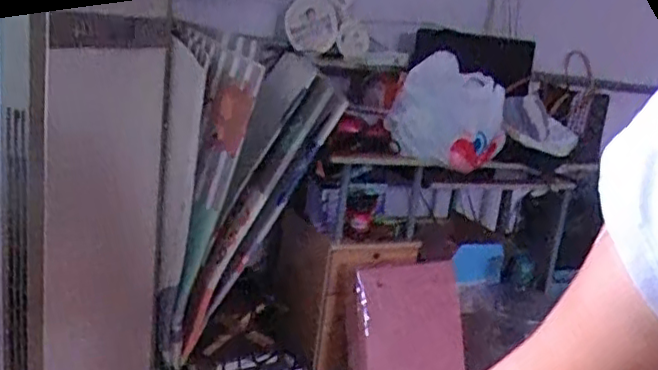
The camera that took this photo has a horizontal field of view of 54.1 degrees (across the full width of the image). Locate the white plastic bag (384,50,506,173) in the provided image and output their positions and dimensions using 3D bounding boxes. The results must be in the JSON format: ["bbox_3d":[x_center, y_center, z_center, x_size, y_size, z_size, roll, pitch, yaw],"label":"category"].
[{"bbox_3d":[0.338,-0.212,1.815,0.310,0.275,0.286,10,15,12],"label":"white plastic bag"}]

